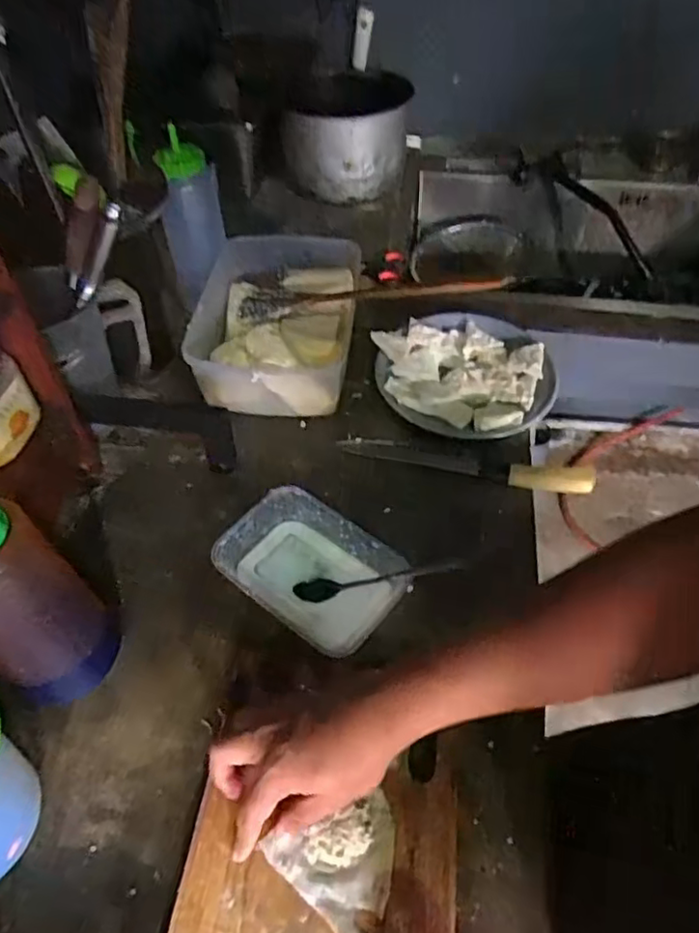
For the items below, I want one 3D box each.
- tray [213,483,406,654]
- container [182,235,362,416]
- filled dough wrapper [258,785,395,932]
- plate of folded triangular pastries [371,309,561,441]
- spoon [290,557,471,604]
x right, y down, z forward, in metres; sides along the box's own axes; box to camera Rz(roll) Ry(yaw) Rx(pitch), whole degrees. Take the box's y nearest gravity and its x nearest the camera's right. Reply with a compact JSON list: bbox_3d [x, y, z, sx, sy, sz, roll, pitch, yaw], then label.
[{"bbox_3d":[-0.038,0.097,0.595,0.168,0.035,0.117,28,57,23],"label":"tray"},{"bbox_3d":[-0.094,-0.189,0.803,0.191,0.089,0.288,4,51,5],"label":"container"},{"bbox_3d":[-0.001,0.275,0.447,0.088,0.017,0.085,35,53,25],"label":"filled dough wrapper"},{"bbox_3d":[0.141,-0.115,0.779,0.208,0.051,0.211,-1,50,1],"label":"plate of folded triangular pastries"},{"bbox_3d":[0.027,0.106,0.583,0.165,0.011,0.022,-12,45,12],"label":"spoon"}]

